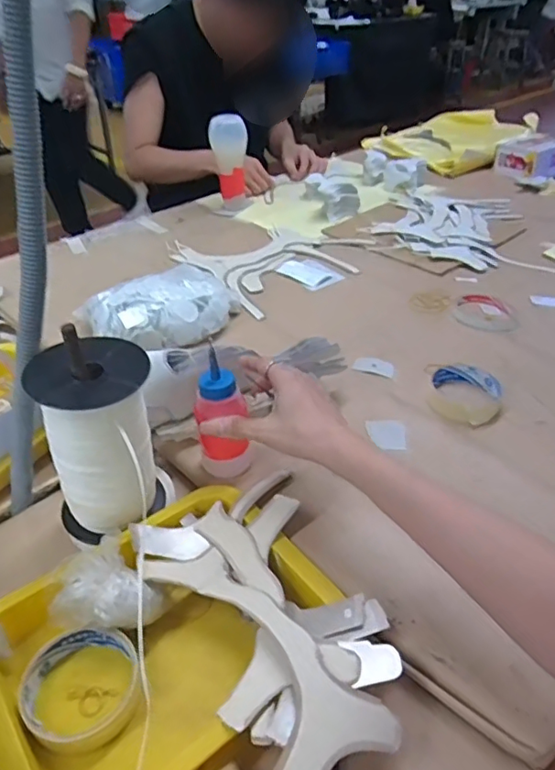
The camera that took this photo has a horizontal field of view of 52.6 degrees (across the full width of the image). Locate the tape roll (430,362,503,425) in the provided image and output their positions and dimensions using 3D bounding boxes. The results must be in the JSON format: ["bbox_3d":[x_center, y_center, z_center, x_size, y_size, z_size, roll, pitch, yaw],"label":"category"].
[{"bbox_3d":[0.222,0.010,0.662,0.079,0.018,0.100,12,40,14],"label":"tape roll"}]

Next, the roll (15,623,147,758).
[{"bbox_3d":[-0.146,0.225,0.423,0.083,0.027,0.083,0,38,0],"label":"roll"}]

